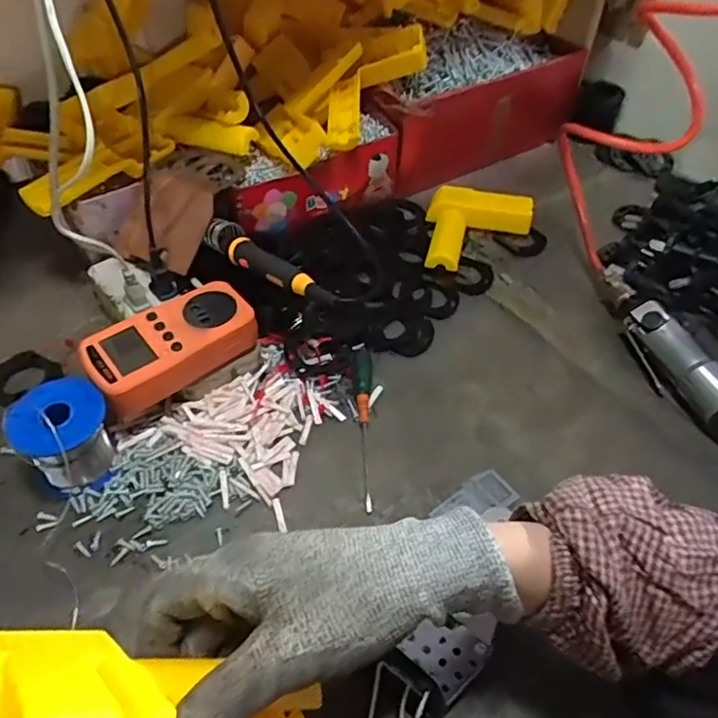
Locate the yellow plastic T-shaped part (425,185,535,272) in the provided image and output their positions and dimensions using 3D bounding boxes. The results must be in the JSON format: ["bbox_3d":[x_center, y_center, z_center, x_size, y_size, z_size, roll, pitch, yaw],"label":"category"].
[{"bbox_3d":[0.124,-0.137,0.616,0.109,0.032,0.137,13,50,9],"label":"yellow plastic T-shaped part"}]

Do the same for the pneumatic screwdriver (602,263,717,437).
[{"bbox_3d":[0.281,0.009,0.502,0.041,0.048,0.260,-10,50,-11],"label":"pneumatic screwdriver"}]

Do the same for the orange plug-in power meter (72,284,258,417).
[{"bbox_3d":[-0.144,-0.011,0.455,0.127,0.028,0.073,-26,55,-23],"label":"orange plug-in power meter"}]

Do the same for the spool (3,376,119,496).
[{"bbox_3d":[-0.211,0.056,0.420,0.063,0.062,0.063,-24,54,-21],"label":"spool"}]

